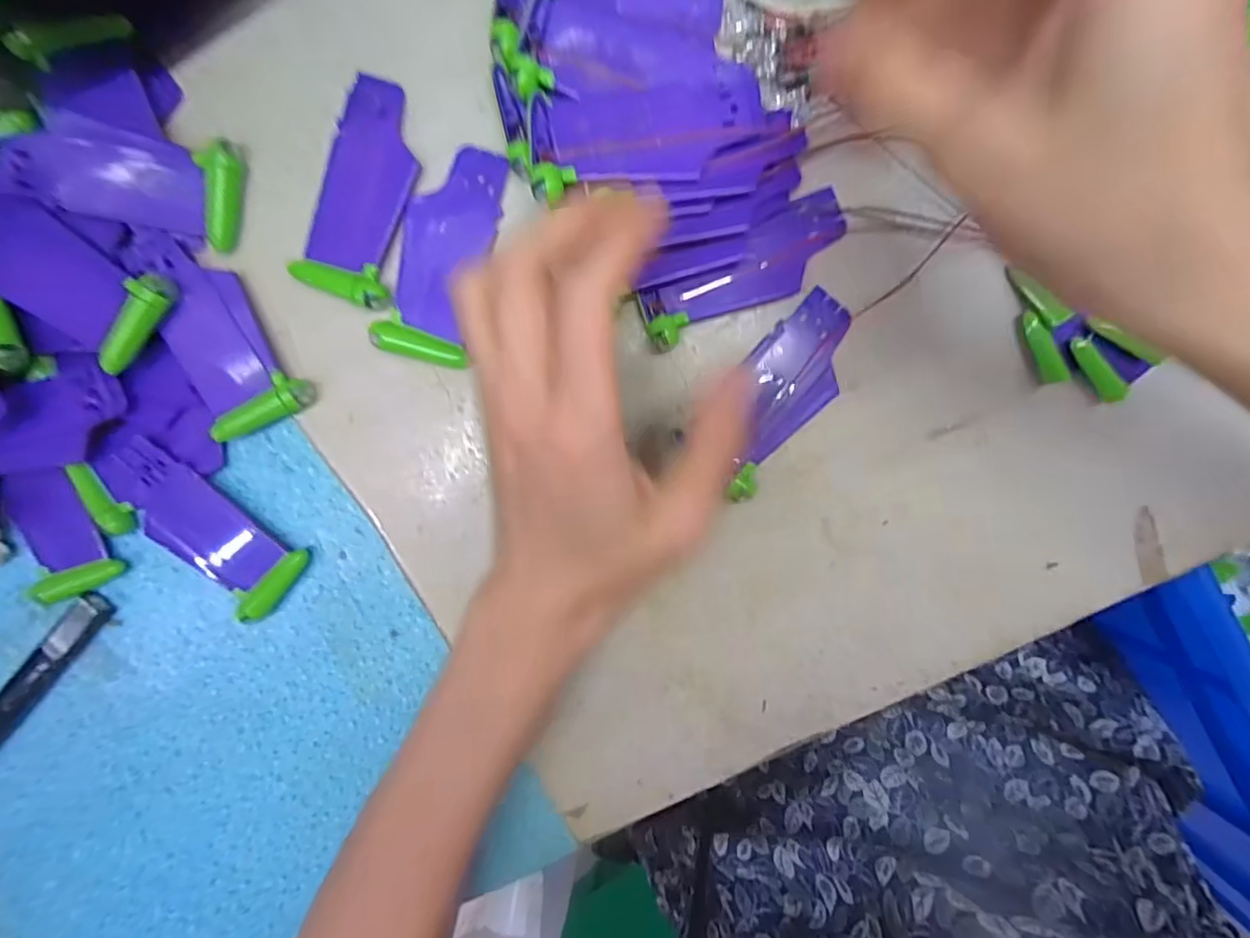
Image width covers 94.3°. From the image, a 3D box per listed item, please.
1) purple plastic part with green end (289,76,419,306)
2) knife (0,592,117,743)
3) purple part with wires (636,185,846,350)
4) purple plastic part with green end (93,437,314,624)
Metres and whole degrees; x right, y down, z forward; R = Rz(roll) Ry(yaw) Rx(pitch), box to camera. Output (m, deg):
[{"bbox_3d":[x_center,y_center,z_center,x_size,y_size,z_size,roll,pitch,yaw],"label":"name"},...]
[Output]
[{"bbox_3d":[-0.110,-0.116,0.244,0.039,0.007,0.088,20,100,-1],"label":"purple plastic part with green end"},{"bbox_3d":[-0.303,0.117,0.284,0.152,0.009,0.015,-44,95,8],"label":"knife"},{"bbox_3d":[0.051,-0.081,0.241,0.092,0.009,0.030,-29,97,7],"label":"purple part with wires"},{"bbox_3d":[-0.194,0.027,0.262,0.094,0.013,0.039,38,99,-4],"label":"purple plastic part with green end"}]

